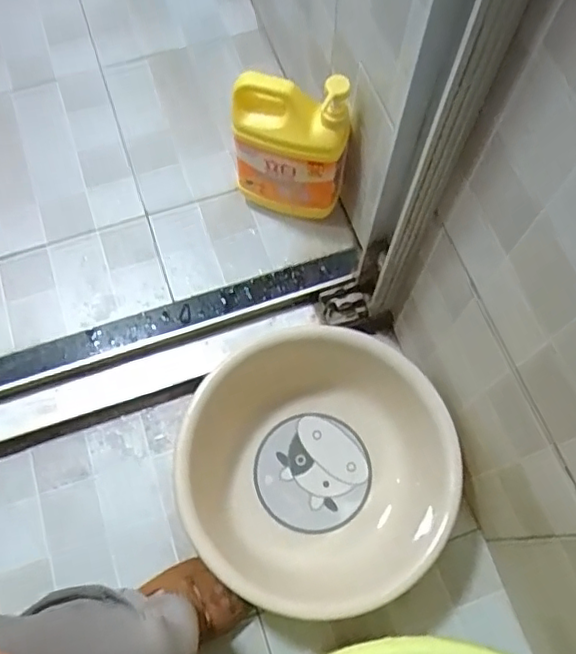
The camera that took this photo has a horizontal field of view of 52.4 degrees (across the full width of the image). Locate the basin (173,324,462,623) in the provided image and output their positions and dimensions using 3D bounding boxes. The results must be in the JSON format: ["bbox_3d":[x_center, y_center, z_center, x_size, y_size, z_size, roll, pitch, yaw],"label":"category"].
[{"bbox_3d":[0.034,0.178,0.713,0.295,0.113,0.295,0,69,-1],"label":"basin"}]

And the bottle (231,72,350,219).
[{"bbox_3d":[0.002,-0.236,0.792,0.150,0.230,0.073,21,70,7],"label":"bottle"}]

